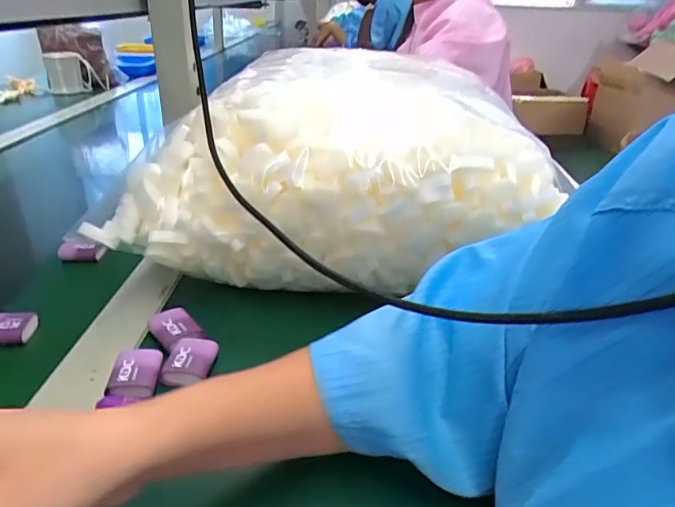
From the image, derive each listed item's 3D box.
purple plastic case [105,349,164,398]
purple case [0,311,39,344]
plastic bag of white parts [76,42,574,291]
[{"bbox_3d":[-0.153,0.092,0.387,0.034,0.018,0.044,0,27,-7],"label":"purple plastic case"},{"bbox_3d":[-0.287,0.064,0.441,0.048,0.017,0.026,-3,27,-11],"label":"purple case"},{"bbox_3d":[-0.011,-0.101,0.551,0.387,0.170,0.295,3,27,-1],"label":"plastic bag of white parts"}]

